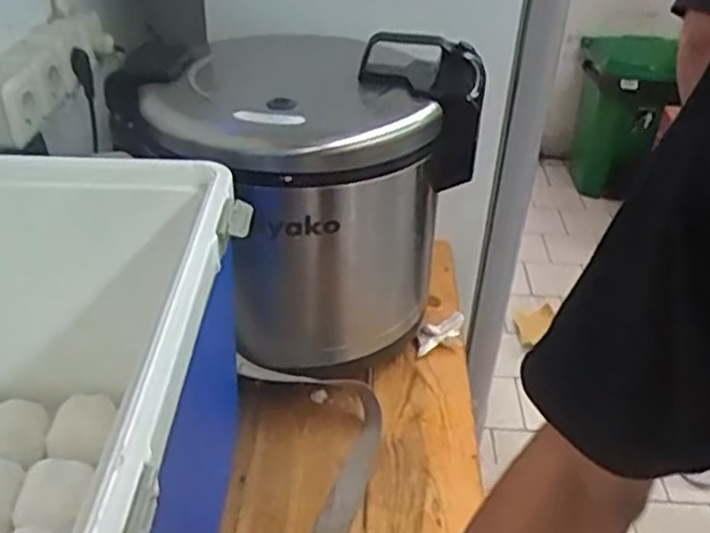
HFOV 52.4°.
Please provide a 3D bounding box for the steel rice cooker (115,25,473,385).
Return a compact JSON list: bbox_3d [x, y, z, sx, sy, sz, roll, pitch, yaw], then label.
[{"bbox_3d":[-0.057,-0.101,0.912,0.317,0.332,0.337,29,42,33],"label":"steel rice cooker"}]

